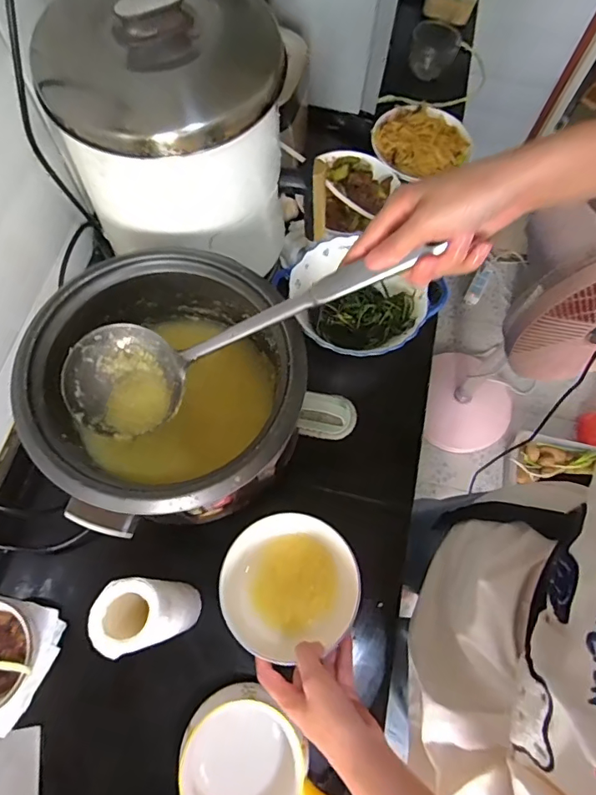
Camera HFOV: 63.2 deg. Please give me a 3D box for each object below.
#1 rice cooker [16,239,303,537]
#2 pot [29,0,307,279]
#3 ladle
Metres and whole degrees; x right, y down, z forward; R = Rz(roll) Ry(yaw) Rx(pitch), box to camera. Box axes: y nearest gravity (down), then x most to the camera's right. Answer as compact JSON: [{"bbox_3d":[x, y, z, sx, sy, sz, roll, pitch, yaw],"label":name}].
[{"bbox_3d":[-0.135,0.011,0.571,0.261,0.231,0.269,1,68,-2],"label":"rice cooker"},{"bbox_3d":[-0.132,-0.285,0.563,0.230,0.301,0.219,1,68,-2],"label":"pot"},{"bbox_3d":[-0.058,-0.055,0.425,0.340,0.074,0.094,-19,66,24],"label":"ladle"}]

